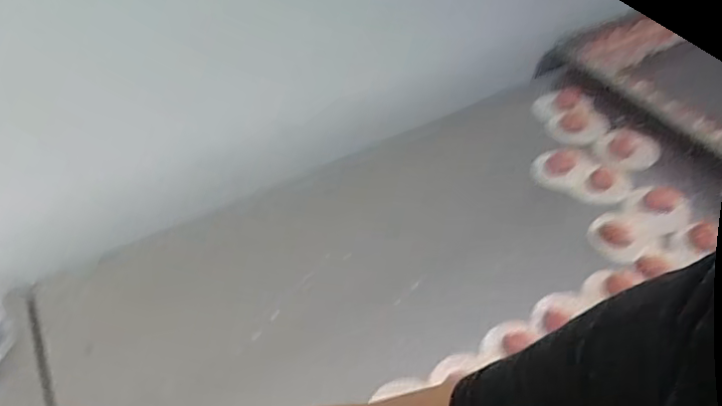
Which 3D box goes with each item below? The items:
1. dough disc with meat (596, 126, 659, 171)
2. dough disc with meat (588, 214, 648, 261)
[{"bbox_3d":[0.380,-0.079,0.867,0.072,0.013,0.083,-24,46,-18],"label":"dough disc with meat"},{"bbox_3d":[0.323,0.041,0.758,0.065,0.019,0.064,-3,44,3],"label":"dough disc with meat"}]

